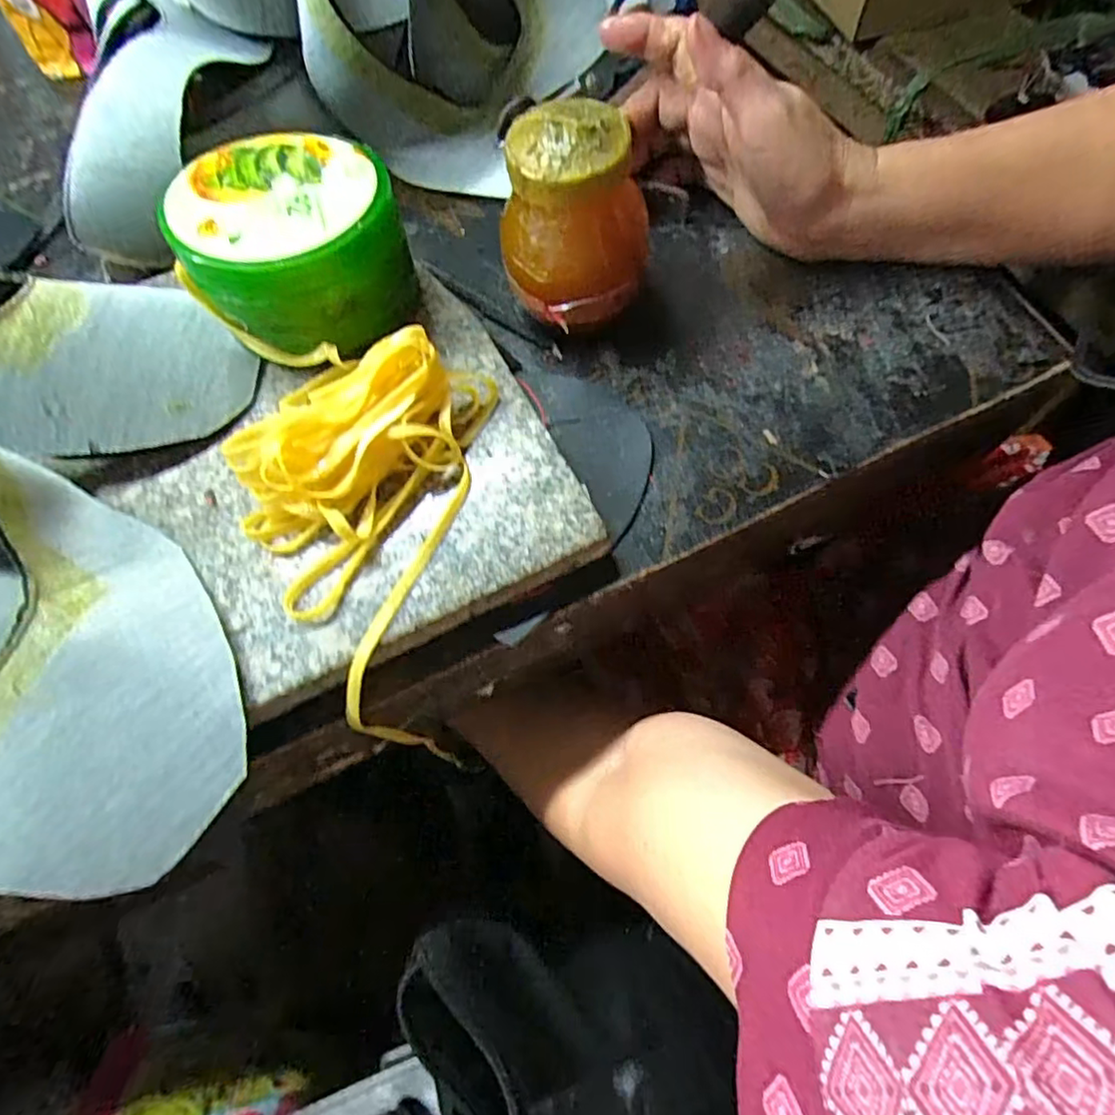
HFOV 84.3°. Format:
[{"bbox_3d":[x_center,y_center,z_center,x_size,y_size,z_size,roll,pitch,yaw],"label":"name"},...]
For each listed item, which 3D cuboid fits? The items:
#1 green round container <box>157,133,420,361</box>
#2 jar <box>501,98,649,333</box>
[{"bbox_3d":[-0.125,-0.153,0.303,0.097,0.056,0.098,0,66,1],"label":"green round container"},{"bbox_3d":[0.010,-0.158,0.290,0.060,0.074,0.061,-34,70,-13],"label":"jar"}]

